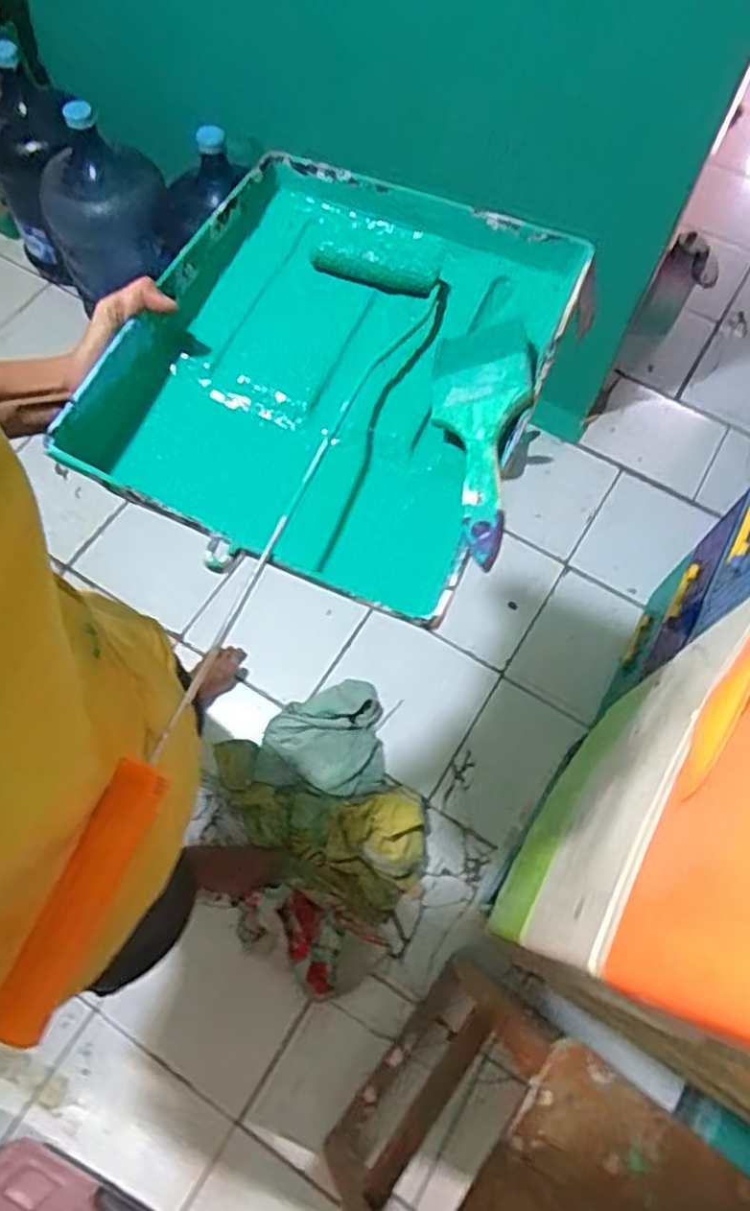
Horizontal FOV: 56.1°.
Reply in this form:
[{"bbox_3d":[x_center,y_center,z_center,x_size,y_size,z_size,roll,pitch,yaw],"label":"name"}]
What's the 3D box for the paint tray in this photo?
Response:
[{"bbox_3d":[-0.033,-0.183,0.541,0.298,0.068,0.334,24,68,8],"label":"paint tray"}]

